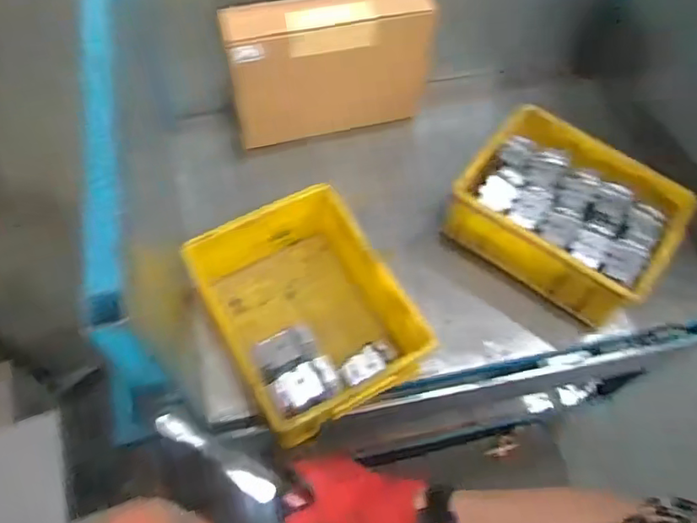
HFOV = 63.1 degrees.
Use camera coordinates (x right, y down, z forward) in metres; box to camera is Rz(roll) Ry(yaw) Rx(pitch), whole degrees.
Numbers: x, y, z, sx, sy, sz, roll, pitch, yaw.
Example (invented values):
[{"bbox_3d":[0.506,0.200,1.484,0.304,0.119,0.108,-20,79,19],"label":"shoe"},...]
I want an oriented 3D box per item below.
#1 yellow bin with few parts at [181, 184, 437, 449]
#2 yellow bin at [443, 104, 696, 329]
[{"bbox_3d":[-0.060,0.084,0.898,0.262,0.179,0.314,-26,64,-15],"label":"yellow bin with few parts"},{"bbox_3d":[0.384,-0.088,0.993,0.335,0.141,0.287,34,65,16],"label":"yellow bin"}]

